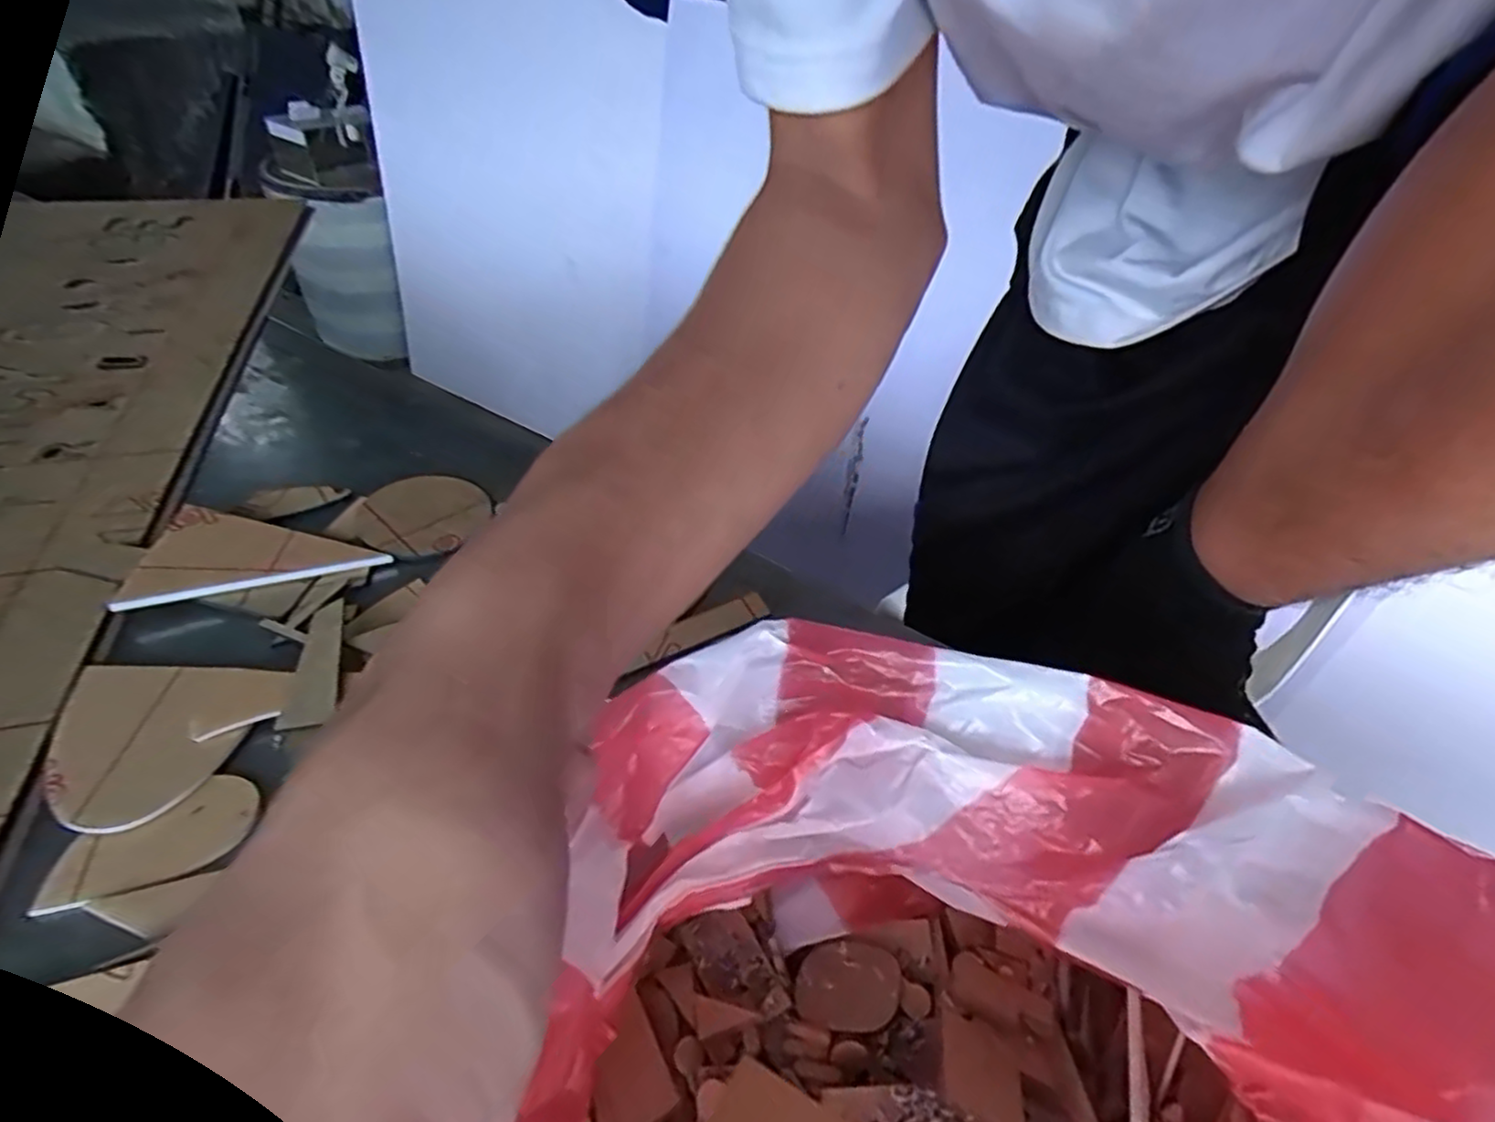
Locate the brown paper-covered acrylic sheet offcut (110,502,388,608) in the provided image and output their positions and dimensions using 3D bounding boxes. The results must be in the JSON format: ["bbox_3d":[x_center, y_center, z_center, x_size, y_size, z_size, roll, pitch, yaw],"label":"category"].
[{"bbox_3d":[-0.258,-0.012,0.373,0.111,0.009,0.067,-13,46,-20],"label":"brown paper-covered acrylic sheet offcut"}]

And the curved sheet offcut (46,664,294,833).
[{"bbox_3d":[-0.248,0.074,0.292,0.087,0.008,0.071,3,43,-3],"label":"curved sheet offcut"}]

